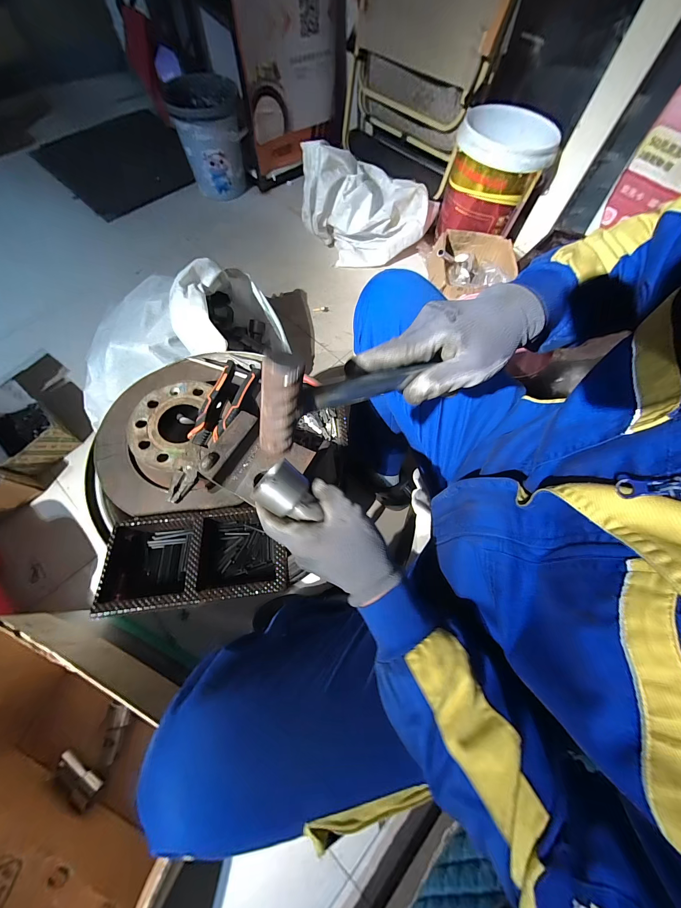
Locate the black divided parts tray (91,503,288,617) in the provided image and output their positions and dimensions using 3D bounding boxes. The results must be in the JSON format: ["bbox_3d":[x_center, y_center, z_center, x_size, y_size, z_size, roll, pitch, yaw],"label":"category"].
[{"bbox_3d":[-0.186,0.128,0.412,0.227,0.051,0.128,-7,67,-6],"label":"black divided parts tray"}]

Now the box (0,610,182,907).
[{"bbox_3d":[-0.386,0.461,0.488,0.385,0.262,0.261,26,68,9],"label":"box"}]

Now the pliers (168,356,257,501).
[{"bbox_3d":[-0.181,-0.036,0.444,0.057,0.023,0.216,17,67,5],"label":"pliers"}]

